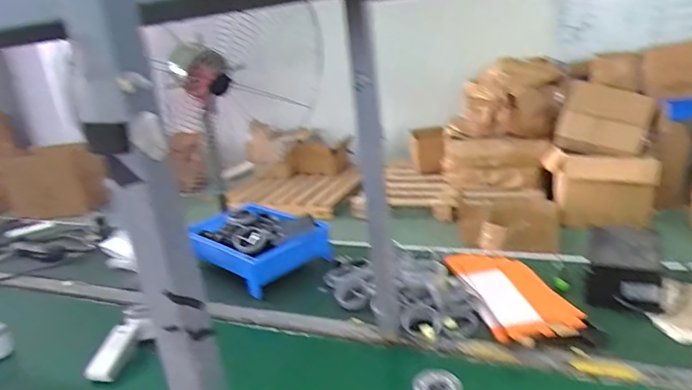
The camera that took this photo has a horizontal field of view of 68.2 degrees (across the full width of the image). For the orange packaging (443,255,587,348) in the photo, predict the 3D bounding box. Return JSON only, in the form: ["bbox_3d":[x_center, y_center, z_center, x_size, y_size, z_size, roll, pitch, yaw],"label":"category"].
[{"bbox_3d":[0.281,0.167,0.900,0.131,0.025,0.303,-10,19,-8],"label":"orange packaging"}]

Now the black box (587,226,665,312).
[{"bbox_3d":[0.474,0.123,0.873,0.115,0.088,0.129,1,21,22],"label":"black box"}]

